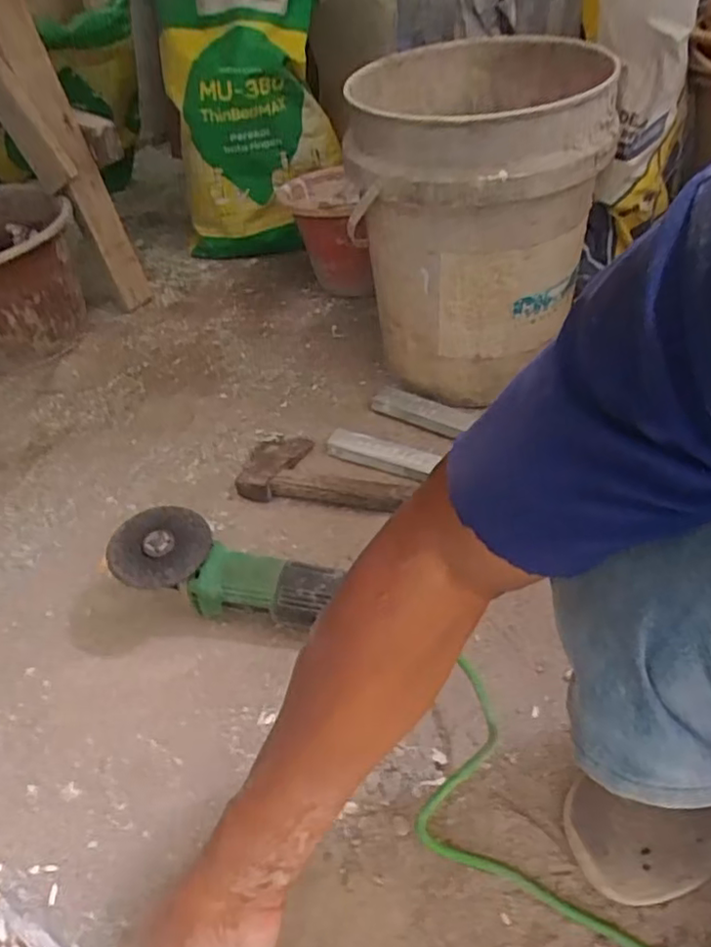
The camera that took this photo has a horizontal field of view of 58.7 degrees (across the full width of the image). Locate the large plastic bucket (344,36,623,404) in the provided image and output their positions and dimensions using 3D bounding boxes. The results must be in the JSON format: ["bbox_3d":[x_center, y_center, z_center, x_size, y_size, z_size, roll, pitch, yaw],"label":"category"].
[{"bbox_3d":[0.146,-0.302,0.827,0.281,0.386,0.306,-1,43,1],"label":"large plastic bucket"}]

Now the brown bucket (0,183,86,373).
[{"bbox_3d":[-0.557,-0.297,0.997,0.265,0.216,0.251,-23,47,-19],"label":"brown bucket"}]

